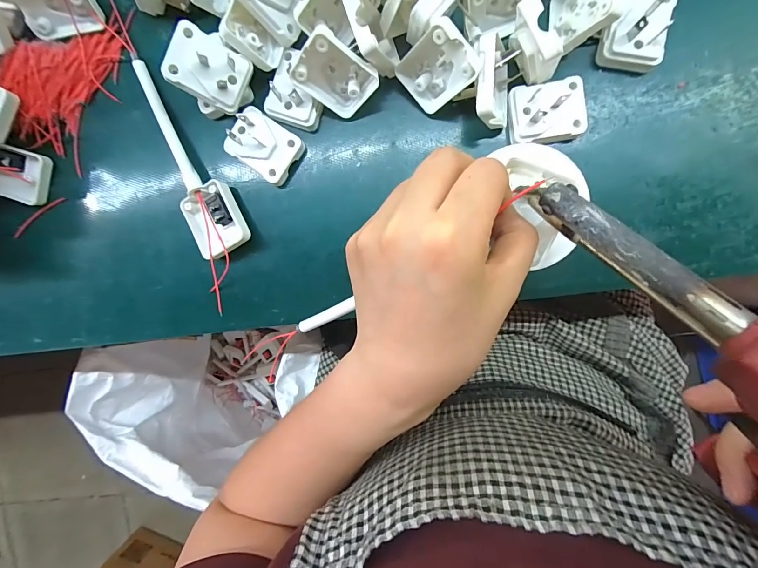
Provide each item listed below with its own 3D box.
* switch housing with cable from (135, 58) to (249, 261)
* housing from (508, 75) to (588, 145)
[{"bbox_3d":[-0.142,-0.089,0.262,0.041,0.018,0.147,-29,92,5],"label":"switch housing with cable"},{"bbox_3d":[0.112,-0.114,0.243,0.048,0.014,0.037,-6,94,4],"label":"housing"}]

